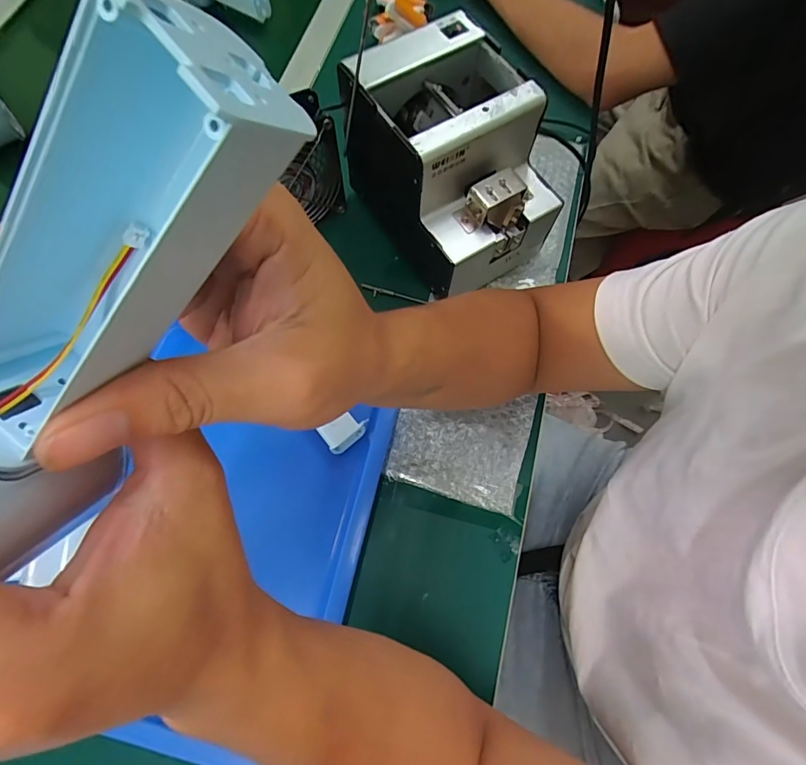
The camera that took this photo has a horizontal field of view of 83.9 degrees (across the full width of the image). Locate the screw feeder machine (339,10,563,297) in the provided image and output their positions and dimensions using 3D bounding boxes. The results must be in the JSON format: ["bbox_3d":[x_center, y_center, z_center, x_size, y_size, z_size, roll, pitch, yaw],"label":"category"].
[{"bbox_3d":[0.041,-0.205,0.415,0.128,0.135,0.189,-31,72,-10],"label":"screw feeder machine"}]

